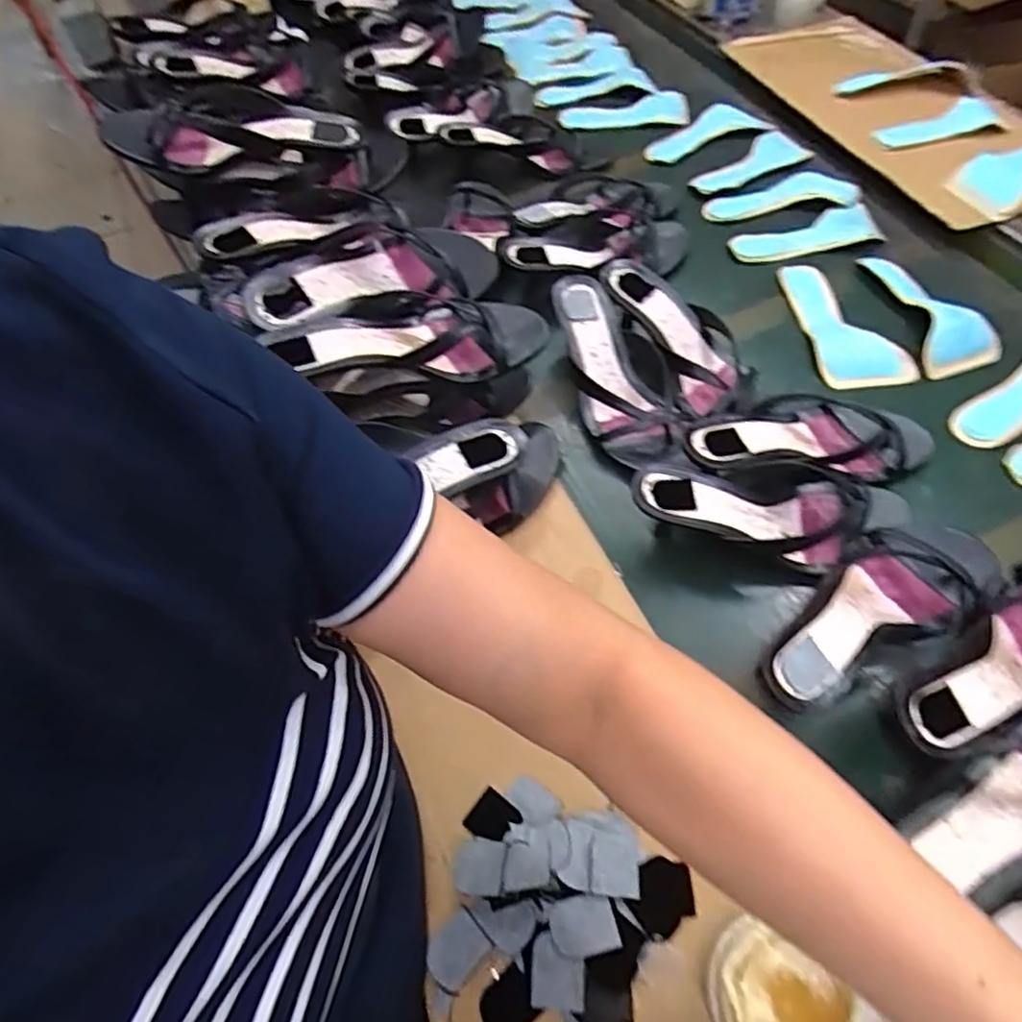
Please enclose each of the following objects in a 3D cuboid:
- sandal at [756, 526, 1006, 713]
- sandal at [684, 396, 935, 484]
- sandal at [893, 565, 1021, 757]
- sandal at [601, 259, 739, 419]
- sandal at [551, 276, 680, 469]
[{"bbox_3d":[0.282,0.073,0.490,0.255,0.052,0.093,-21,59,-26],"label":"sandal"},{"bbox_3d":[0.271,-0.071,0.582,0.246,0.057,0.093,-3,57,-15],"label":"sandal"},{"bbox_3d":[0.365,0.111,0.464,0.234,0.064,0.094,-20,59,-23],"label":"sandal"},{"bbox_3d":[0.179,-0.179,0.661,0.094,0.070,0.195,-26,61,-12],"label":"sandal"},{"bbox_3d":[0.104,-0.146,0.636,0.092,0.044,0.219,-17,71,-7],"label":"sandal"}]

